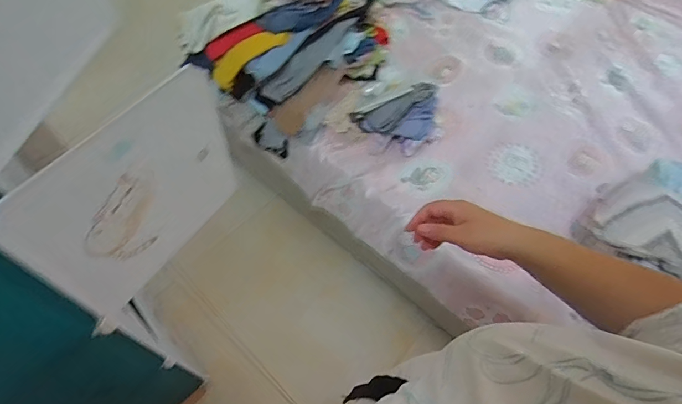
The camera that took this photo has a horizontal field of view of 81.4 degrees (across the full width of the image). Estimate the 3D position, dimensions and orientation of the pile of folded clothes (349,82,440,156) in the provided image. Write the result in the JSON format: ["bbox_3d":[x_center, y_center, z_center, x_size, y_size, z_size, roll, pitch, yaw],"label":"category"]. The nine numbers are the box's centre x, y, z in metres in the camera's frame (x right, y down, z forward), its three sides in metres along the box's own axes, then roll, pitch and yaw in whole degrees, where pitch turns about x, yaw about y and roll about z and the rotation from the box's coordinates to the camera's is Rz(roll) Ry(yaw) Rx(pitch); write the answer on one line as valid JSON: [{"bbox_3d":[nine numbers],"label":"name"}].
[{"bbox_3d":[0.210,-0.265,1.262,0.286,0.089,0.172,-19,61,-15],"label":"pile of folded clothes"}]

